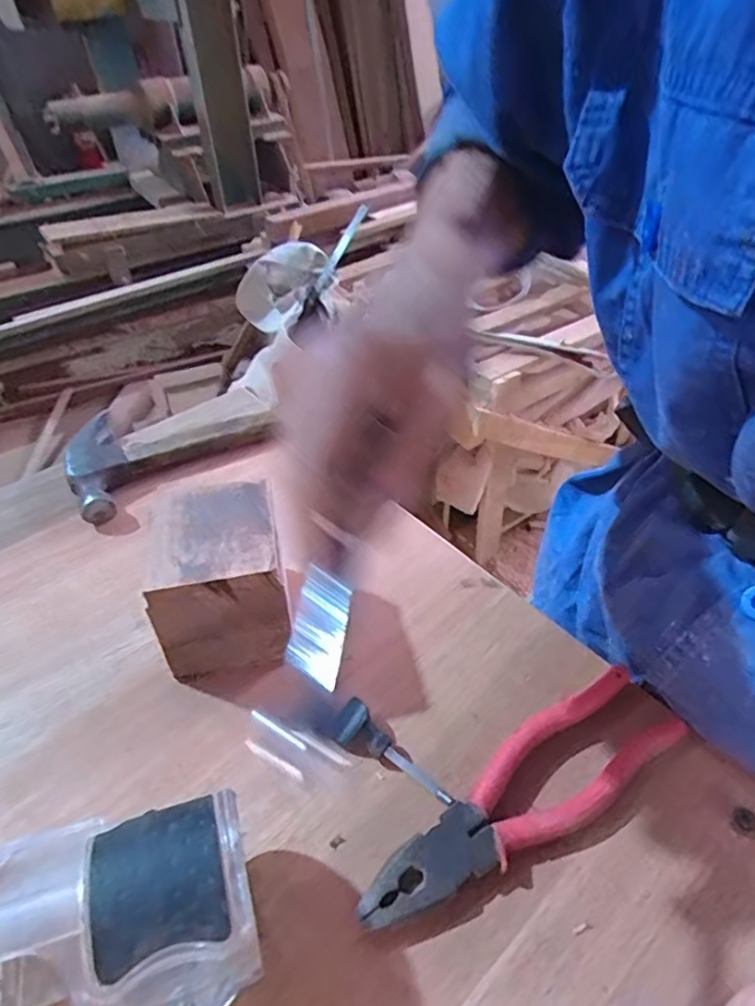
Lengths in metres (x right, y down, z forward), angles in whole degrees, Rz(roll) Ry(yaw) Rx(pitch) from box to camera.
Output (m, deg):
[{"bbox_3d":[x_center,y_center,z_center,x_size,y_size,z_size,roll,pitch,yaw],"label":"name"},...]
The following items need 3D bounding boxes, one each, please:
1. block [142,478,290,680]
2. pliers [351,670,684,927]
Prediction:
[{"bbox_3d":[-0.094,0.046,0.359,0.069,0.084,0.078,-10,44,-10],"label":"block"},{"bbox_3d":[0.074,0.148,0.302,0.187,0.017,0.050,-24,49,-23],"label":"pliers"}]

